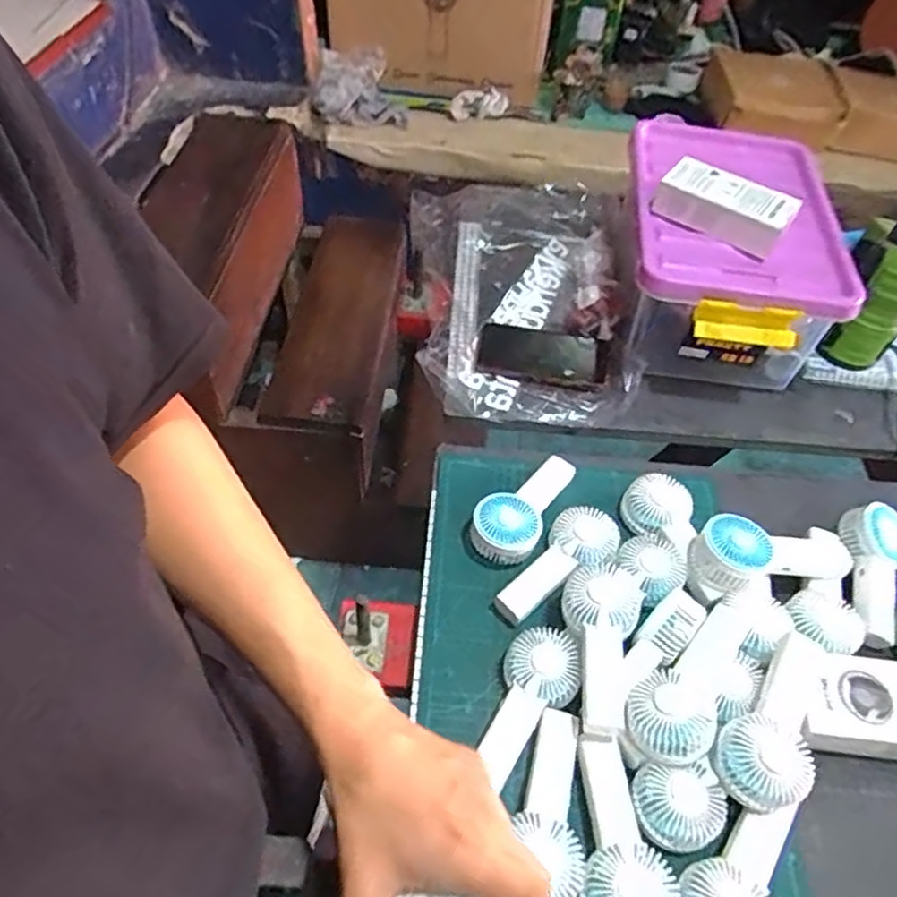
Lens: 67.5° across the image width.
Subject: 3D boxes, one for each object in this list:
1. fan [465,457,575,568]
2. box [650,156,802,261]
[{"bbox_3d":[0.076,0.059,0.675,0.062,0.044,0.137,29,42,18],"label":"fan"},{"bbox_3d":[0.312,-0.276,0.759,0.144,0.044,0.075,36,57,22],"label":"box"}]

